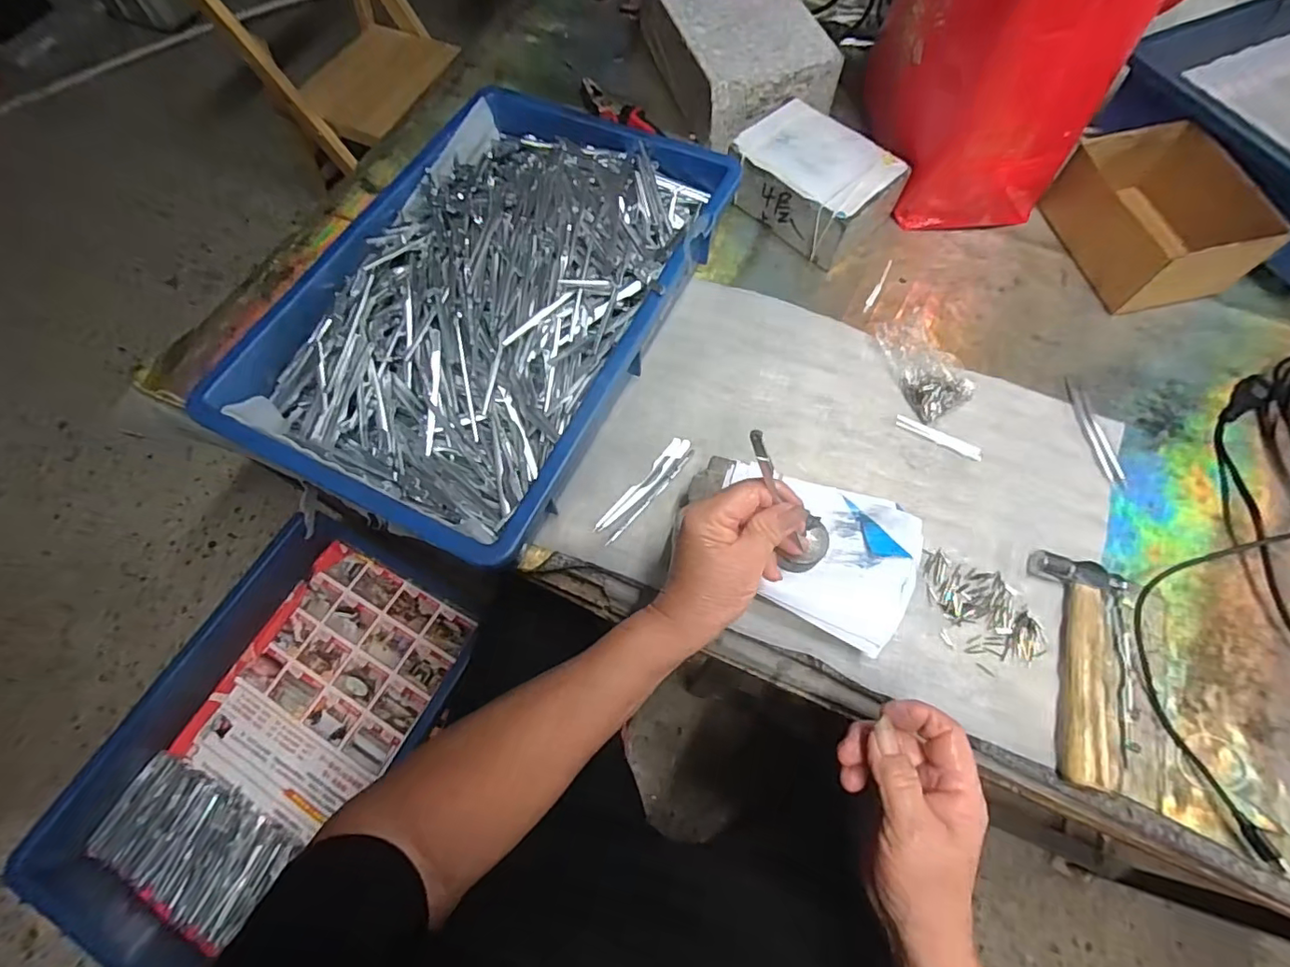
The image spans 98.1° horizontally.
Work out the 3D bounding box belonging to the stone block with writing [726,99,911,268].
[{"bbox_3d":[0.168,-0.303,0.563,0.149,0.065,0.105,39,73,16],"label":"stone block with writing"}]

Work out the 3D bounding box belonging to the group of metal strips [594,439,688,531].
[{"bbox_3d":[0.000,0.001,0.472,0.015,0.004,0.108,37,72,16],"label":"group of metal strips"}]

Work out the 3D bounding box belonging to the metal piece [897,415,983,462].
[{"bbox_3d":[0.254,-0.040,0.483,0.074,0.004,0.012,27,70,12],"label":"metal piece"}]

